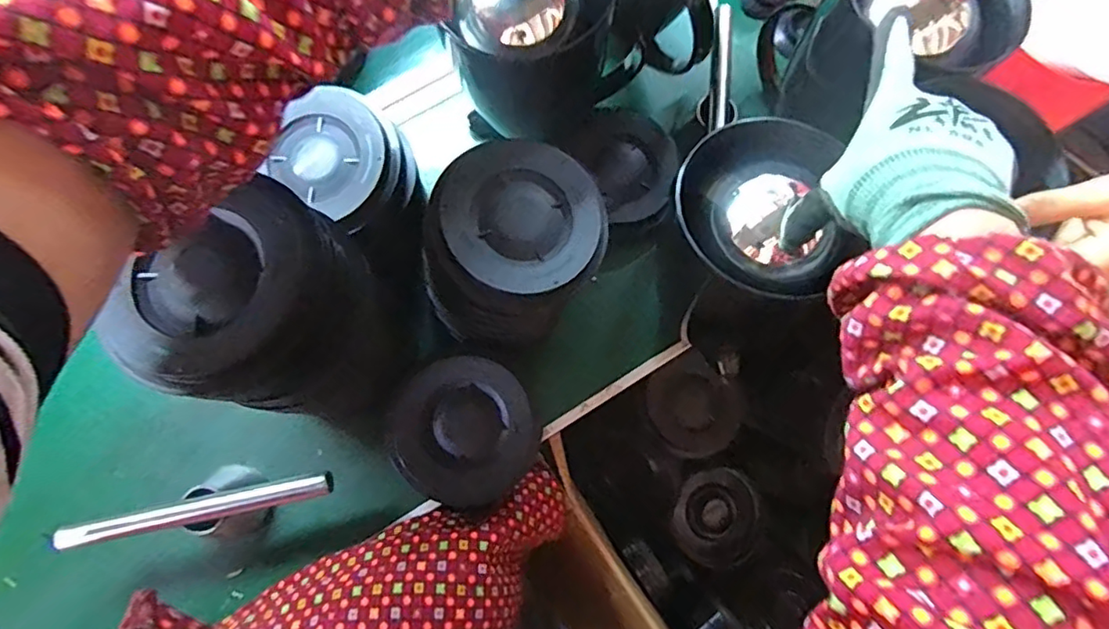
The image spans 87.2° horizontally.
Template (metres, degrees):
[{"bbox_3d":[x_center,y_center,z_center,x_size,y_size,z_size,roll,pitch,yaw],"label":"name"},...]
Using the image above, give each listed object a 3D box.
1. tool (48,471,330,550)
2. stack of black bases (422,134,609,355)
[{"bbox_3d":[-0.272,0.150,0.443,0.200,0.011,0.019,-11,79,-3],"label":"tool"},{"bbox_3d":[-0.034,-0.037,0.462,0.120,0.166,0.144,22,79,3],"label":"stack of black bases"}]

